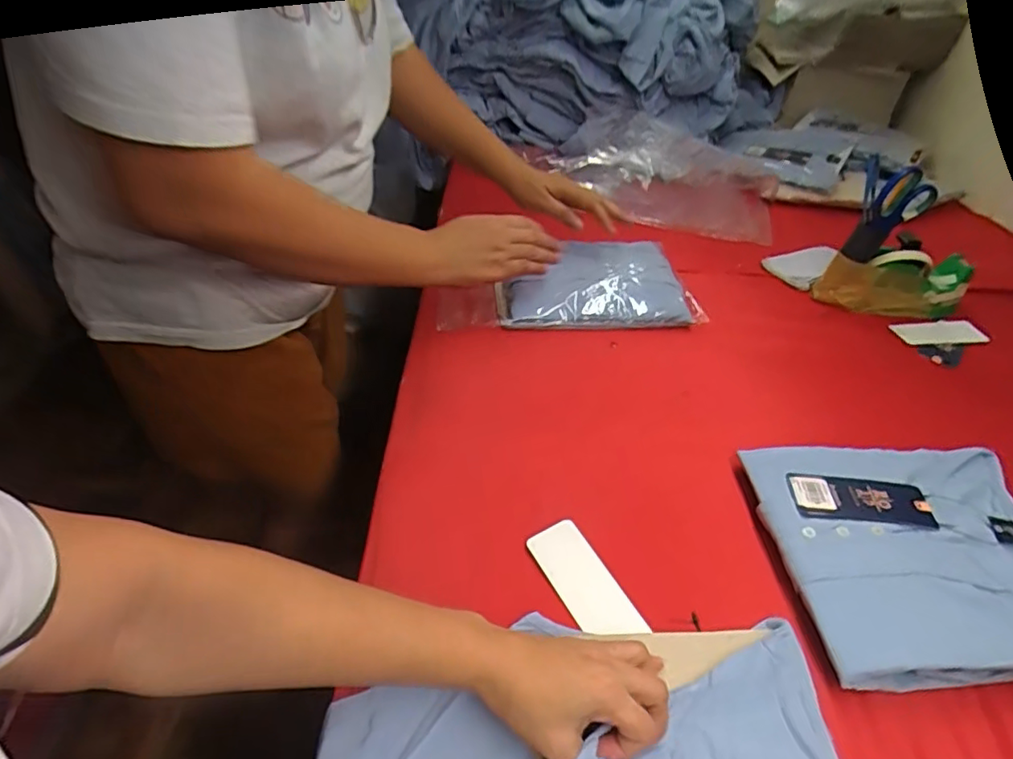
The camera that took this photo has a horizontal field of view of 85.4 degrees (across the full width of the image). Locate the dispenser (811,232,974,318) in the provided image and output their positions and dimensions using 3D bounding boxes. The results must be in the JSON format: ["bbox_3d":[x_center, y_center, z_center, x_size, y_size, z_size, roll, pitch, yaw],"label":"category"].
[{"bbox_3d":[0.564,-0.146,0.789,0.201,0.112,0.054,7,42,-3],"label":"dispenser"}]

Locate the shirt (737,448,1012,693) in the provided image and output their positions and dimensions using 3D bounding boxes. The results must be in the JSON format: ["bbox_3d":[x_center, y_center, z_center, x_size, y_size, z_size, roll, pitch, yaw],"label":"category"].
[{"bbox_3d":[0.361,0.152,0.488,0.254,0.042,0.211,1,41,-4],"label":"shirt"}]

